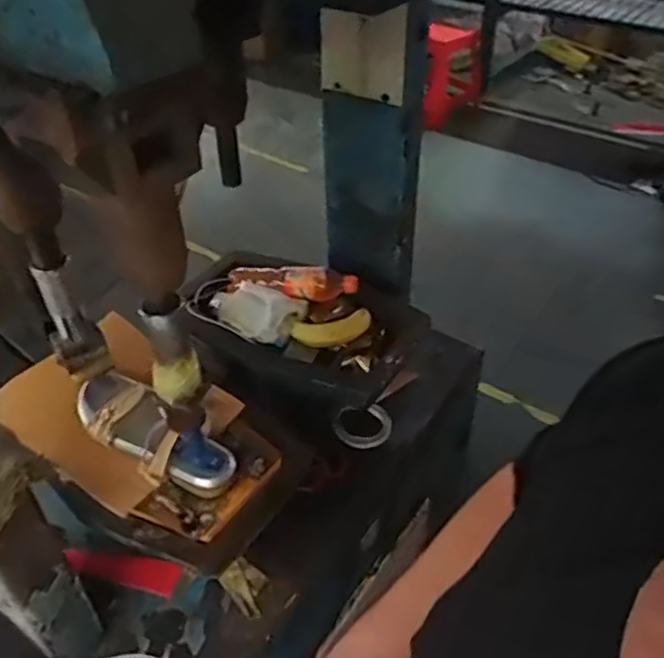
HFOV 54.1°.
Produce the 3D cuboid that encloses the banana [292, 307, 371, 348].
[{"bbox_3d":[0.001,0.001,1.062,0.130,0.033,0.042,-10,42,-11],"label":"banana"}]

